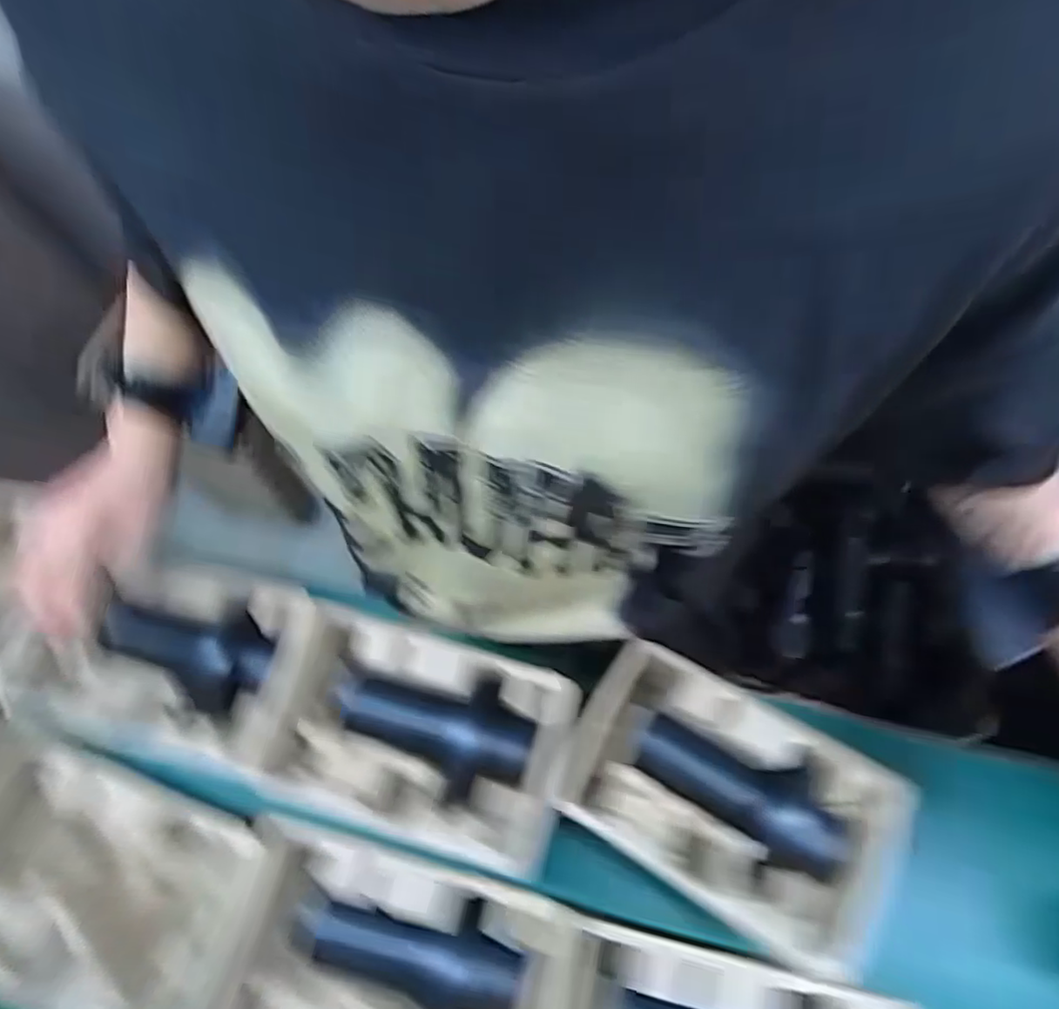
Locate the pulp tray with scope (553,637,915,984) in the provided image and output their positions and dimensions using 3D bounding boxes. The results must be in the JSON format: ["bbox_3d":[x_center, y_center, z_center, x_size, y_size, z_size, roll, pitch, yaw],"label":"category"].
[{"bbox_3d":[0.141,0.224,0.501,0.236,0.083,0.147,30,69,13],"label":"pulp tray with scope"}]

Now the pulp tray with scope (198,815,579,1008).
[{"bbox_3d":[-0.095,0.322,0.436,0.240,0.048,0.143,13,66,7],"label":"pulp tray with scope"}]

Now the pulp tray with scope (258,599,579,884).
[{"bbox_3d":[-0.083,0.183,0.507,0.220,0.055,0.144,14,66,7],"label":"pulp tray with scope"}]

